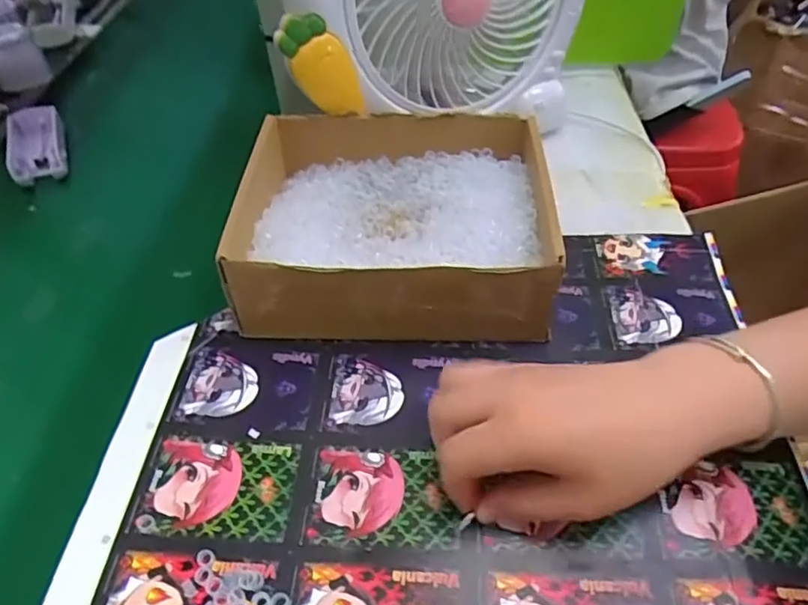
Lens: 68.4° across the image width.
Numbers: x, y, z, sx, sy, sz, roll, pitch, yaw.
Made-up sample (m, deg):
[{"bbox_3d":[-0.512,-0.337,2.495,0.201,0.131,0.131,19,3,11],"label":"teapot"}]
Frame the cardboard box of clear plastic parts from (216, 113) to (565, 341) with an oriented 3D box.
[{"bbox_3d":[-0.007,-0.057,0.431,0.211,0.072,0.173,-1,46,2],"label":"cardboard box of clear plastic parts"}]

